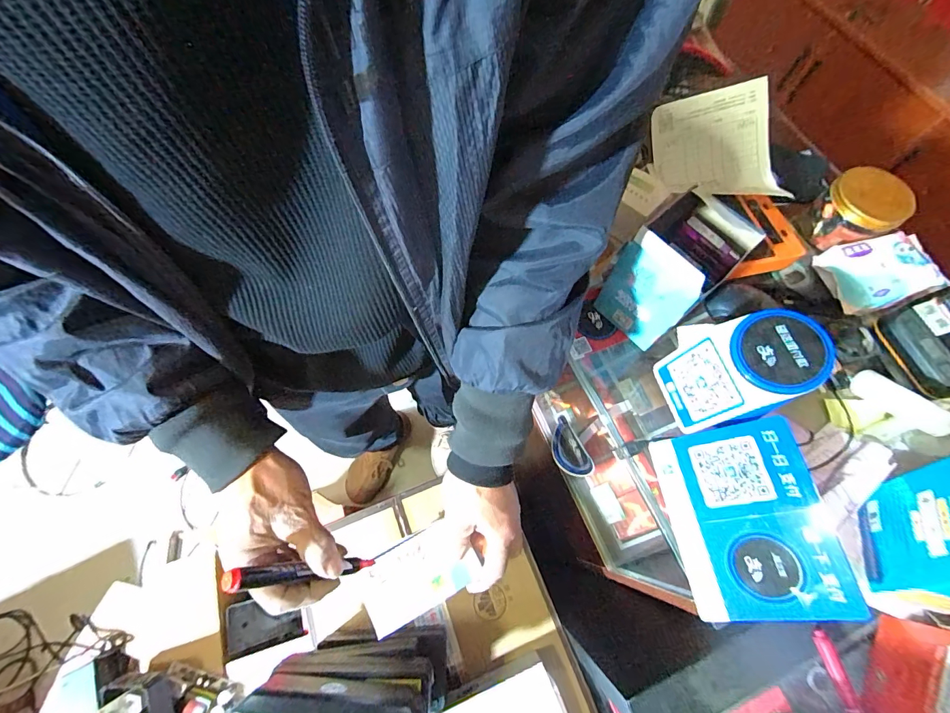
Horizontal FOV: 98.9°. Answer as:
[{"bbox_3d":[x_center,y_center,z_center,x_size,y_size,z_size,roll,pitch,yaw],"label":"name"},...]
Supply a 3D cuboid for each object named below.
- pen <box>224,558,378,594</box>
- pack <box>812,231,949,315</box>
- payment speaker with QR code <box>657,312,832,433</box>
[{"bbox_3d":[-0.133,0.174,0.330,0.013,0.135,0.013,-18,64,32],"label":"pen"},{"bbox_3d":[0.472,-0.097,0.474,0.105,0.030,0.085,-8,68,-3],"label":"pack"},{"bbox_3d":[0.247,0.014,0.385,0.094,0.106,0.088,-11,68,-4],"label":"payment speaker with QR code"}]

